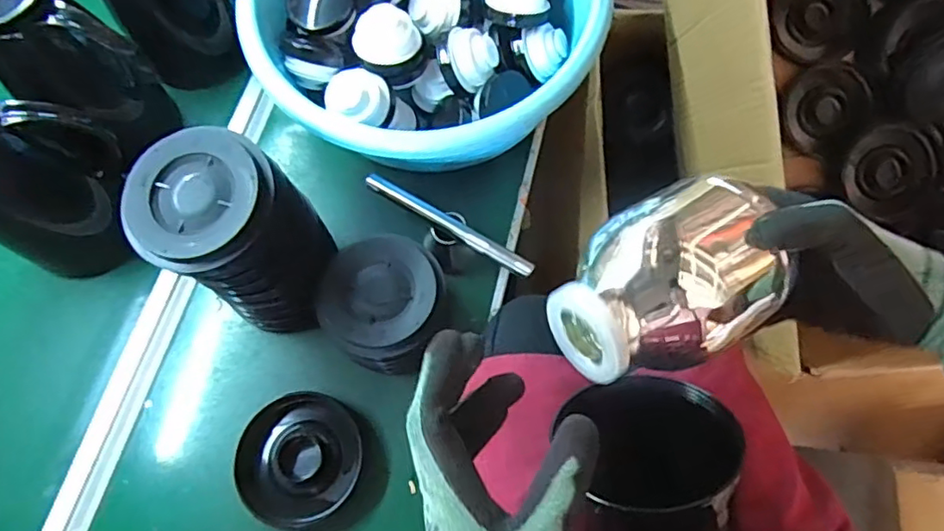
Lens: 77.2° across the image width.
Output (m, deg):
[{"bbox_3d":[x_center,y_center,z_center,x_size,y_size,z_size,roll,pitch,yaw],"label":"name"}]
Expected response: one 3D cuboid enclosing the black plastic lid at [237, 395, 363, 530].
[{"bbox_3d":[-0.170,0.187,0.577,0.113,0.032,0.117,-1,70,2],"label":"black plastic lid"}]

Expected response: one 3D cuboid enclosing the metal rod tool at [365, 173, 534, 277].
[{"bbox_3d":[-0.025,-0.042,0.612,0.197,0.016,0.020,29,74,12],"label":"metal rod tool"}]

